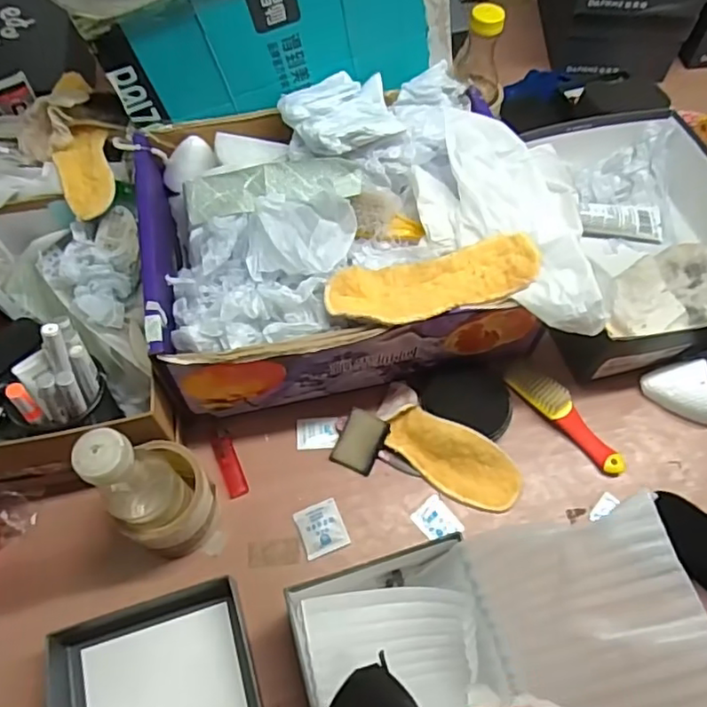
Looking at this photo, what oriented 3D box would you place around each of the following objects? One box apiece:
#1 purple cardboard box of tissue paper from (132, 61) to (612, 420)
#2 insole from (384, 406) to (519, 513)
[{"bbox_3d":[0.002,-0.136,0.651,0.434,0.160,0.327,-7,61,-5],"label":"purple cardboard box of tissue paper"},{"bbox_3d":[0.104,0.108,0.627,0.143,0.020,0.067,26,101,9],"label":"insole"}]

